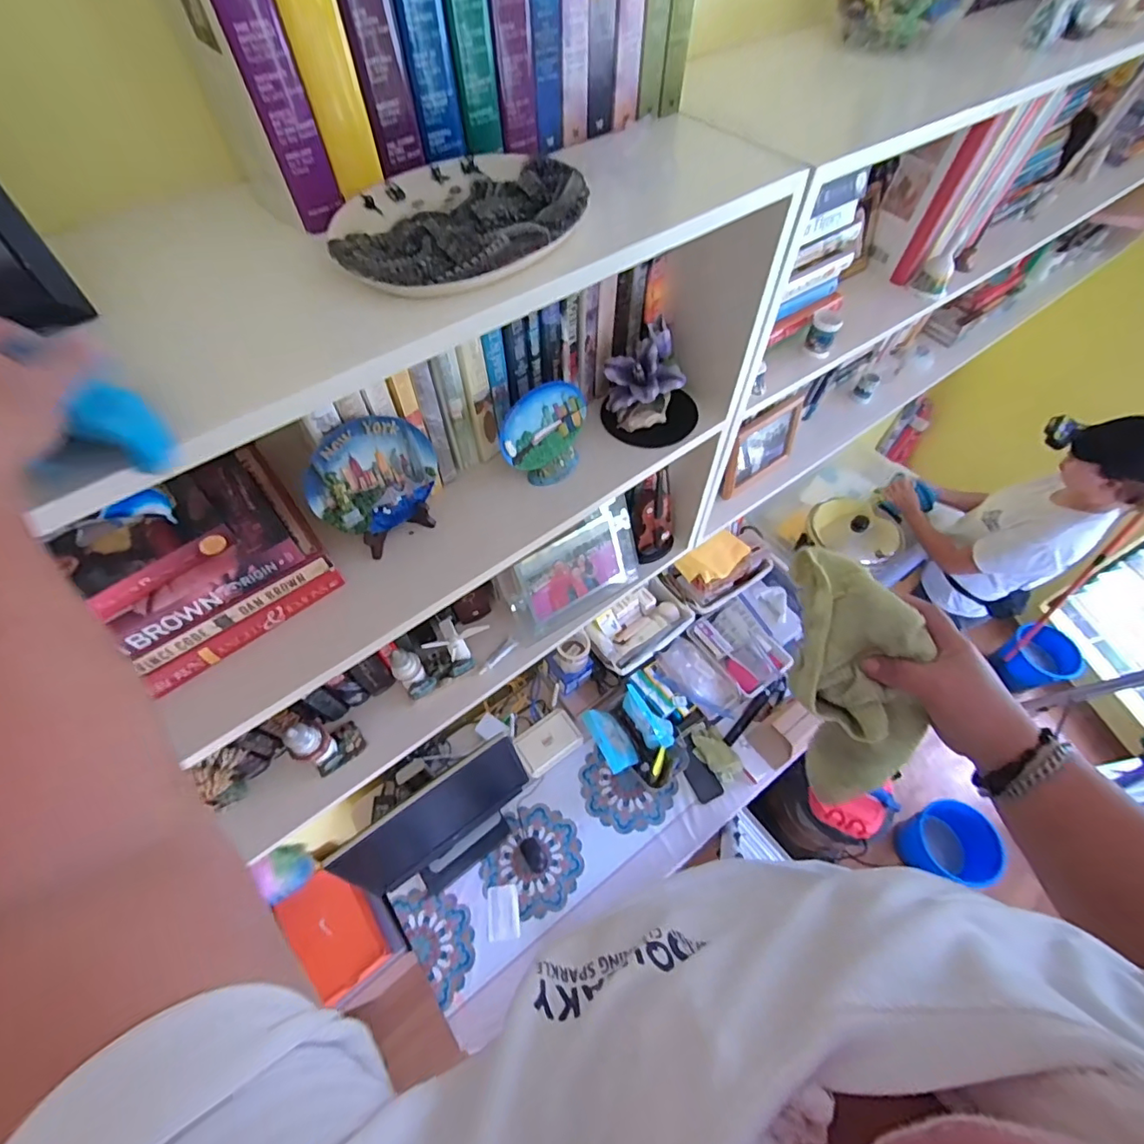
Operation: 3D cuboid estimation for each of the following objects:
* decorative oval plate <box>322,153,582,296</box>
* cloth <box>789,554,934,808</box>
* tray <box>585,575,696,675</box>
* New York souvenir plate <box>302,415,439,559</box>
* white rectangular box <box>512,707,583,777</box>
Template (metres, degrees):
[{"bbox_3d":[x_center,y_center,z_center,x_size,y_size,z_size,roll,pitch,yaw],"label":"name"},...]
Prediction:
[{"bbox_3d":[-0.088,-0.291,0.434,0.214,0.020,0.158,-32,63,-18],"label":"decorative oval plate"},{"bbox_3d":[0.216,0.097,0.431,0.078,0.099,0.214,-10,101,-5],"label":"cloth"},{"bbox_3d":[0.214,0.171,1.697,0.326,0.090,0.188,-34,63,-19],"label":"tray"},{"bbox_3d":[-0.216,-0.097,0.594,0.137,0.149,0.037,-32,62,-18],"label":"New York souvenir plate"},{"bbox_3d":[-0.074,0.510,1.603,0.195,0.052,0.136,-33,63,-19],"label":"white rectangular box"}]

